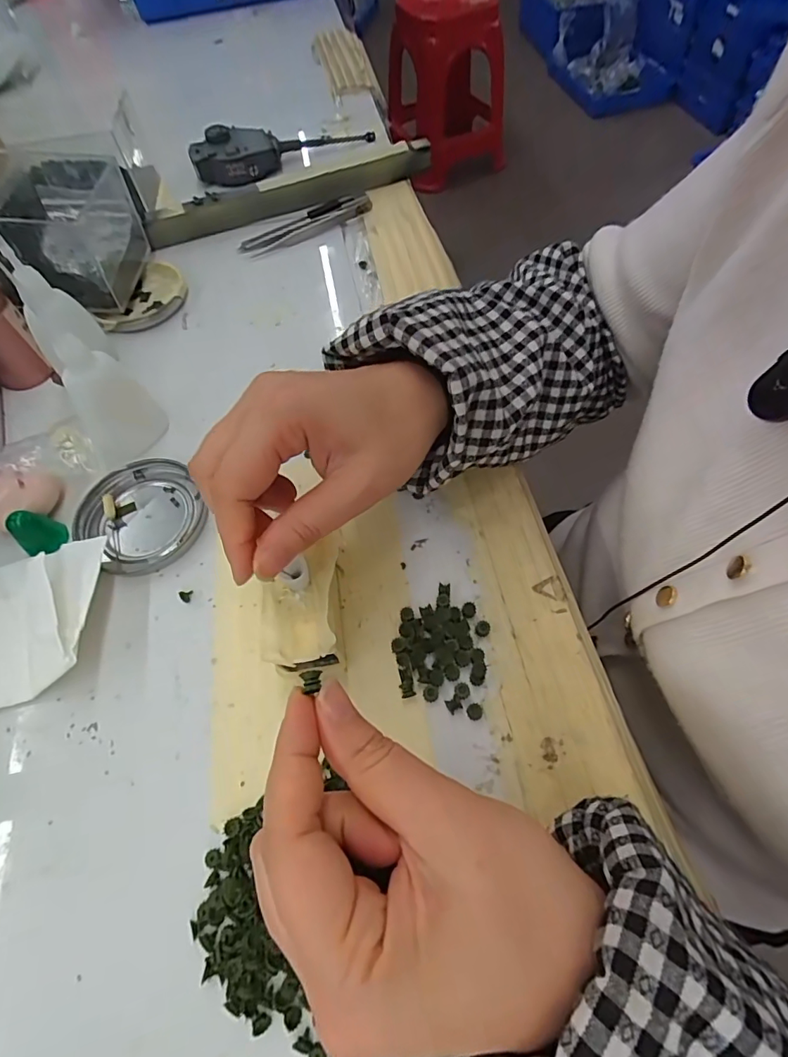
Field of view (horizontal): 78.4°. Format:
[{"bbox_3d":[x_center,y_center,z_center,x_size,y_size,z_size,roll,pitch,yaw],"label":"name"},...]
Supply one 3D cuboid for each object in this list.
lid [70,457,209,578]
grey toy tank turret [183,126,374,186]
[{"bbox_3d":[-0.156,-0.010,0.301,0.076,0.010,0.073,-1,61,2],"label":"lid"},{"bbox_3d":[-0.118,-0.405,0.501,0.185,0.030,0.055,-28,63,-11],"label":"grey toy tank turret"}]

